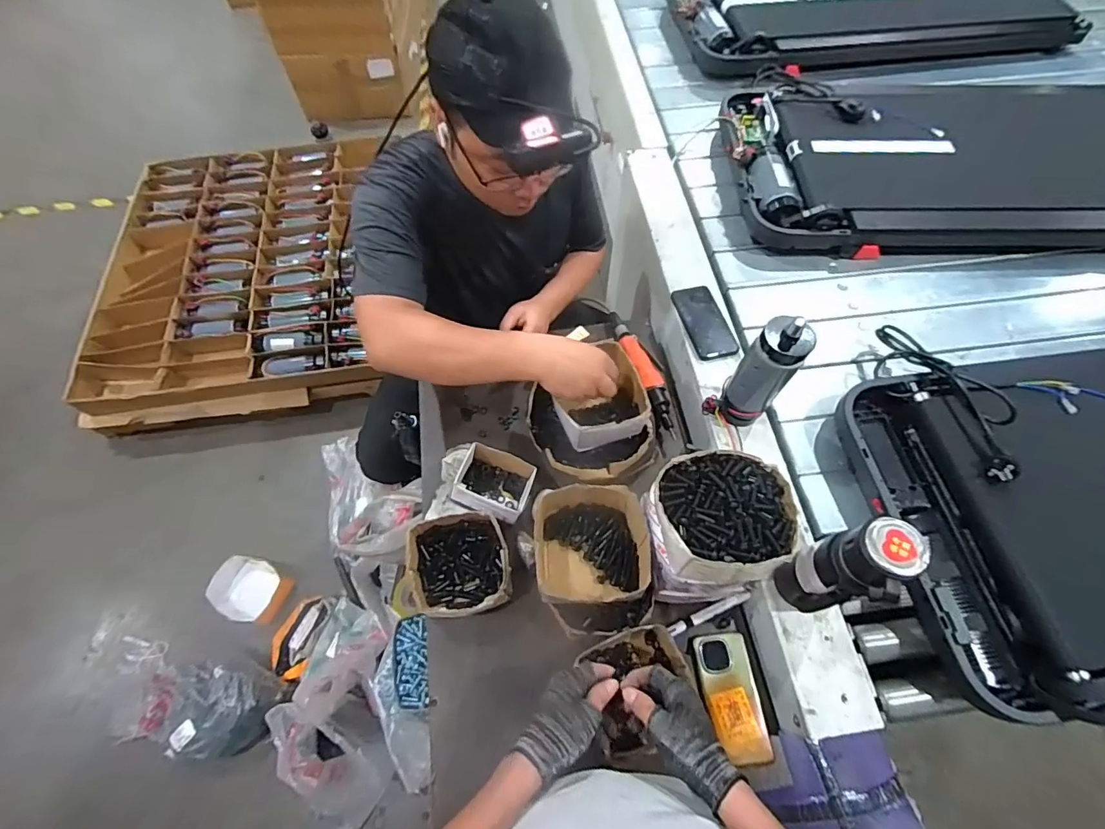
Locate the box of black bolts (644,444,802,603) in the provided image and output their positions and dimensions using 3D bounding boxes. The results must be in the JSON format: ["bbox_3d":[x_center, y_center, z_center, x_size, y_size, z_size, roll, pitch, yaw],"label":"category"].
[{"bbox_3d":[0.209,0.149,0.654,0.169,0.172,0.149,-5,63,-2],"label":"box of black bolts"}]

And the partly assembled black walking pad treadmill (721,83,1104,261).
[{"bbox_3d":[0.904,-0.552,1.059,1.009,0.112,0.468,1,63,1],"label":"partly assembled black walking pad treadmill"}]

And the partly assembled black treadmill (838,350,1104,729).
[{"bbox_3d":[0.959,0.119,0.750,0.951,0.140,0.499,-6,63,-3],"label":"partly assembled black treadmill"}]

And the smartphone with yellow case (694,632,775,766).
[{"bbox_3d":[0.259,0.403,0.703,0.080,0.006,0.161,-6,63,-3],"label":"smartphone with yellow case"}]

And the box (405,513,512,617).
[{"bbox_3d":[-0.143,0.234,0.768,0.147,0.064,0.143,-9,63,-4],"label":"box"}]

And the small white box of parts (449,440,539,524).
[{"bbox_3d":[-0.095,0.119,0.821,0.119,0.063,0.102,19,65,10],"label":"small white box of parts"}]

